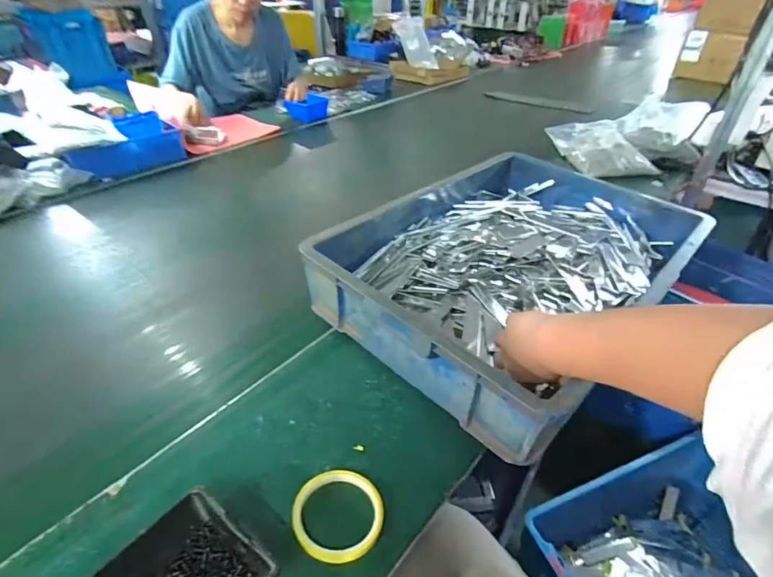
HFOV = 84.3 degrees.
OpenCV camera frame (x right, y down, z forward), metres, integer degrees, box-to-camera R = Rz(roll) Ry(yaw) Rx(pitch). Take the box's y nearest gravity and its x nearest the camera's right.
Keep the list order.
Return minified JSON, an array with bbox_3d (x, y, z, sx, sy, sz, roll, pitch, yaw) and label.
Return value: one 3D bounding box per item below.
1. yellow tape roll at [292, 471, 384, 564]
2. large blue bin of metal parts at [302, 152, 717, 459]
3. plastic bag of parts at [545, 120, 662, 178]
[{"bbox_3d":[-0.050,0.234,0.445,0.093,0.011,0.088,1,37,-1],"label":"yellow tape roll"},{"bbox_3d":[0.220,-0.048,0.726,0.410,0.122,0.606,31,46,33],"label":"large blue bin of metal parts"},{"bbox_3d":[0.627,-0.422,1.272,0.195,0.075,0.317,-3,37,-5],"label":"plastic bag of parts"}]

